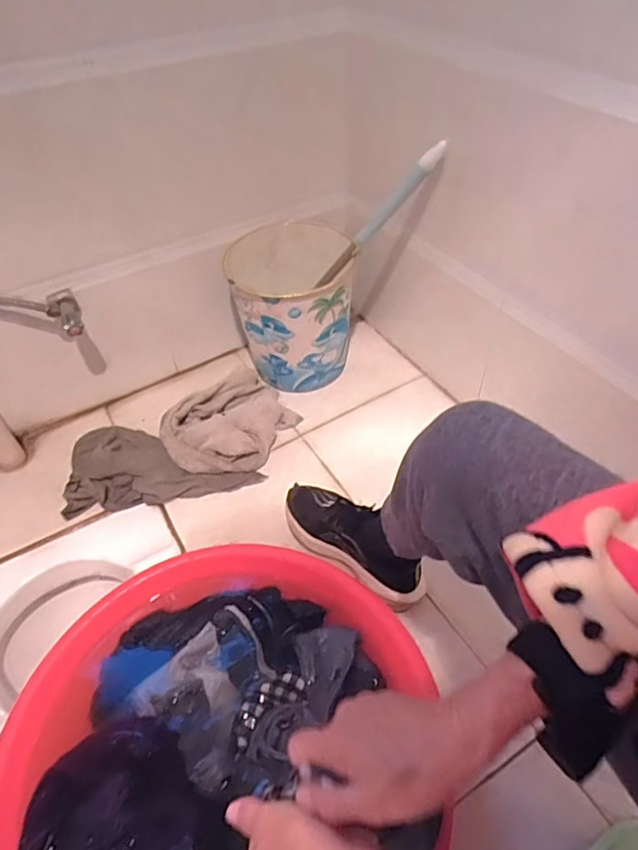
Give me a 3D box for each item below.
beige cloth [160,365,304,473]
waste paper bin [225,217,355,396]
[{"bbox_3d":[-0.169,-0.002,1.063,0.260,0.068,0.202,-36,56,-27],"label":"beige cloth"},{"bbox_3d":[-0.055,-0.230,1.126,0.236,0.286,0.255,-4,47,-2],"label":"waste paper bin"}]

